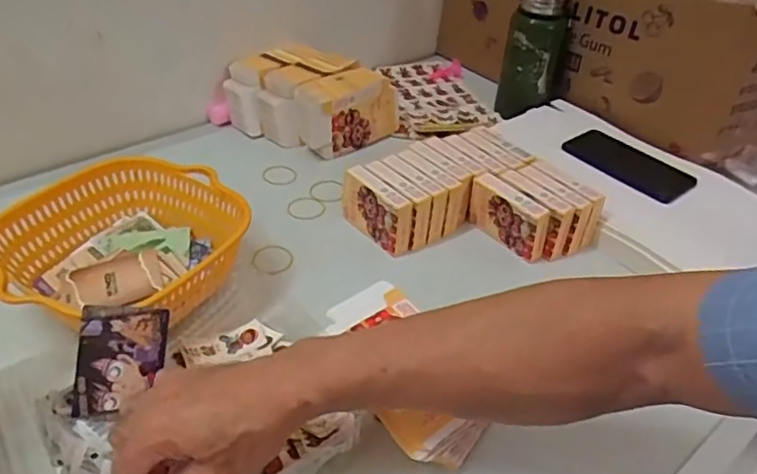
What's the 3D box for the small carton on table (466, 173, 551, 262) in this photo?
[{"bbox_3d":[0.146,-0.020,0.683,0.027,0.067,0.103,-25,47,-31],"label":"small carton on table"}]

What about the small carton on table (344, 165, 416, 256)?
[{"bbox_3d":[-0.004,-0.028,0.668,0.025,0.071,0.092,-25,47,-31],"label":"small carton on table"}]

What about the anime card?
[{"bbox_3d":[-0.195,0.094,0.456,0.059,0.084,0.005,7,1,-22],"label":"anime card"}]

